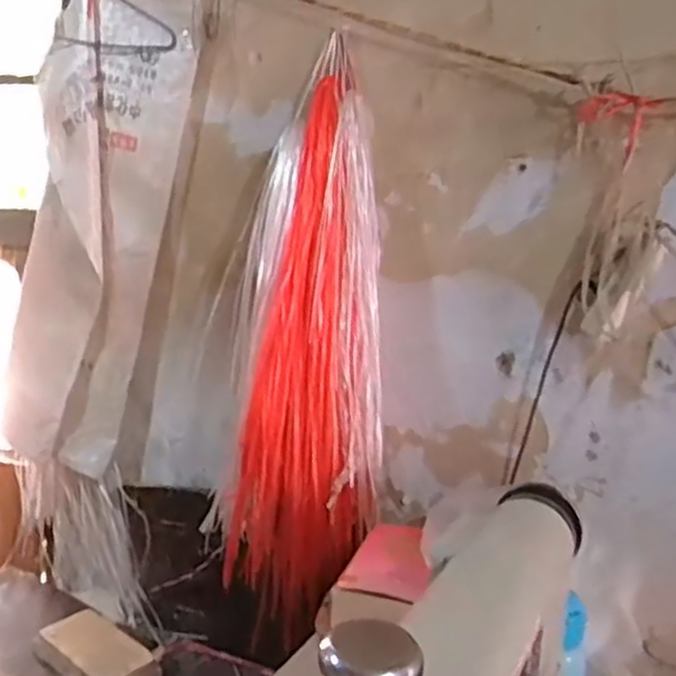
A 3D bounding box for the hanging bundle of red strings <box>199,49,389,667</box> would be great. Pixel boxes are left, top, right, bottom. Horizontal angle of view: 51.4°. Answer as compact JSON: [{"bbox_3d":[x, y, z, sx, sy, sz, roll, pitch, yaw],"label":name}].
[{"bbox_3d":[-0.041,0.015,1.264,0.275,0.897,0.203,6,8,3],"label":"hanging bundle of red strings"}]

